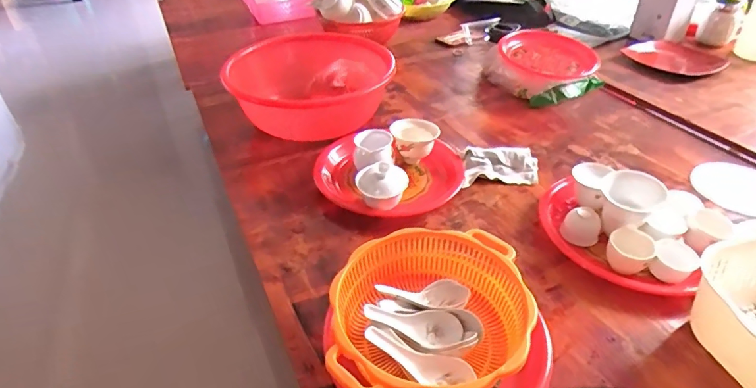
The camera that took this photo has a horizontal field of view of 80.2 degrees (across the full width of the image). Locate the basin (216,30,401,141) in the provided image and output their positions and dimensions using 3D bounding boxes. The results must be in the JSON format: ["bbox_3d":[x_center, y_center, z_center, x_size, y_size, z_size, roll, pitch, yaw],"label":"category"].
[{"bbox_3d":[-0.123,-0.231,0.986,0.369,0.123,0.369,-1,38,1],"label":"basin"}]

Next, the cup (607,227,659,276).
[{"bbox_3d":[0.349,0.083,0.624,0.057,0.048,0.060,-1,38,1],"label":"cup"}]

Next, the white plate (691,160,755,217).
[{"bbox_3d":[0.634,-0.012,0.777,0.149,0.016,0.141,-1,38,1],"label":"white plate"}]

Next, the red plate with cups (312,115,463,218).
[{"bbox_3d":[0.017,-0.053,0.806,0.259,0.074,0.224,-4,38,-4],"label":"red plate with cups"}]

